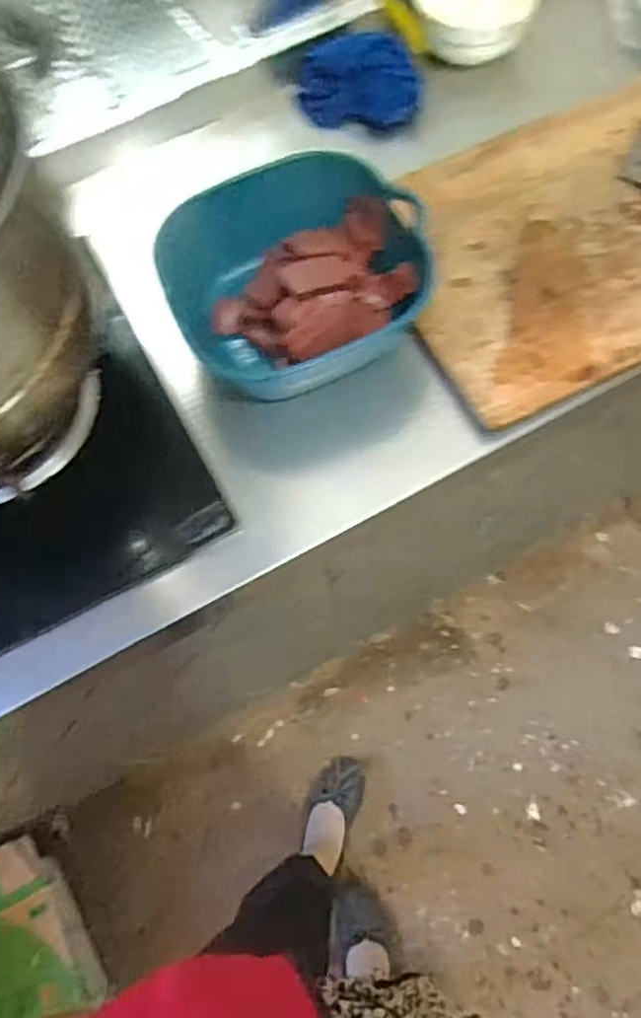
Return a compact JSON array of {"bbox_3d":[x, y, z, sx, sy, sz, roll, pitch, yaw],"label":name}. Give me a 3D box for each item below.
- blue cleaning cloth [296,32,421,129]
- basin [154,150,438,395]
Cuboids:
[{"bbox_3d":[0.046,-0.531,0.850,0.158,0.077,0.084,7,68,6],"label":"blue cleaning cloth"},{"bbox_3d":[-0.027,-0.236,0.709,0.246,0.111,0.203,-19,66,-2],"label":"basin"}]

